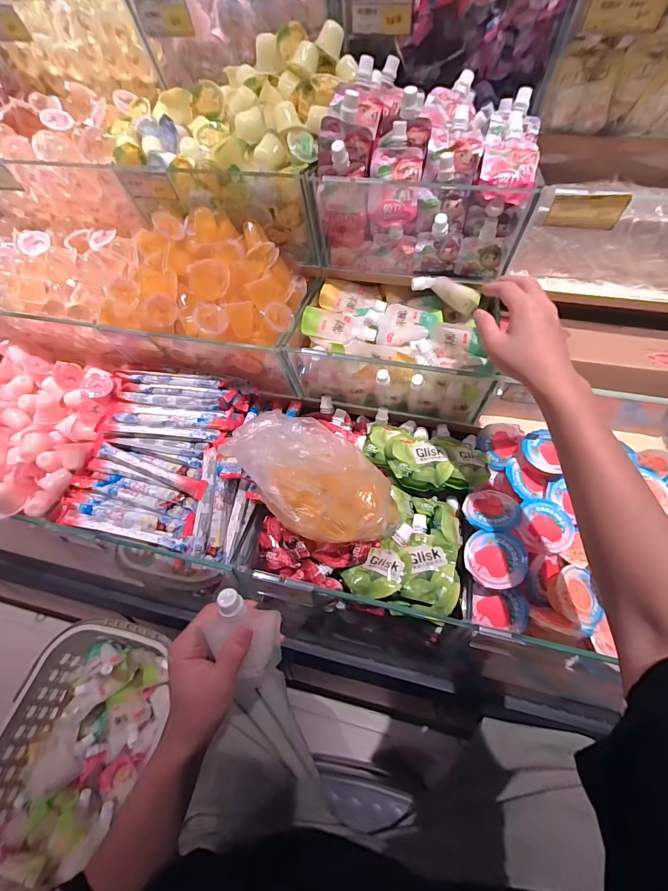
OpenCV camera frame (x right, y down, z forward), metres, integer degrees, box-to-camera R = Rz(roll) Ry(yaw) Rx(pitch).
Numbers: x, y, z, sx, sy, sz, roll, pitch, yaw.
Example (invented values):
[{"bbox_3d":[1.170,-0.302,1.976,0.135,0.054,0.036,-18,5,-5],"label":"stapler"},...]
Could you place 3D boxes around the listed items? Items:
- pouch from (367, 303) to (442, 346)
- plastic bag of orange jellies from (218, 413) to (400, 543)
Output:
[{"bbox_3d":[0.107,-0.187,0.592,0.110,0.032,0.065,23,97,23],"label":"pouch"},{"bbox_3d":[-0.024,0.041,0.478,0.194,0.113,0.136,34,57,26],"label":"plastic bag of orange jellies"}]

